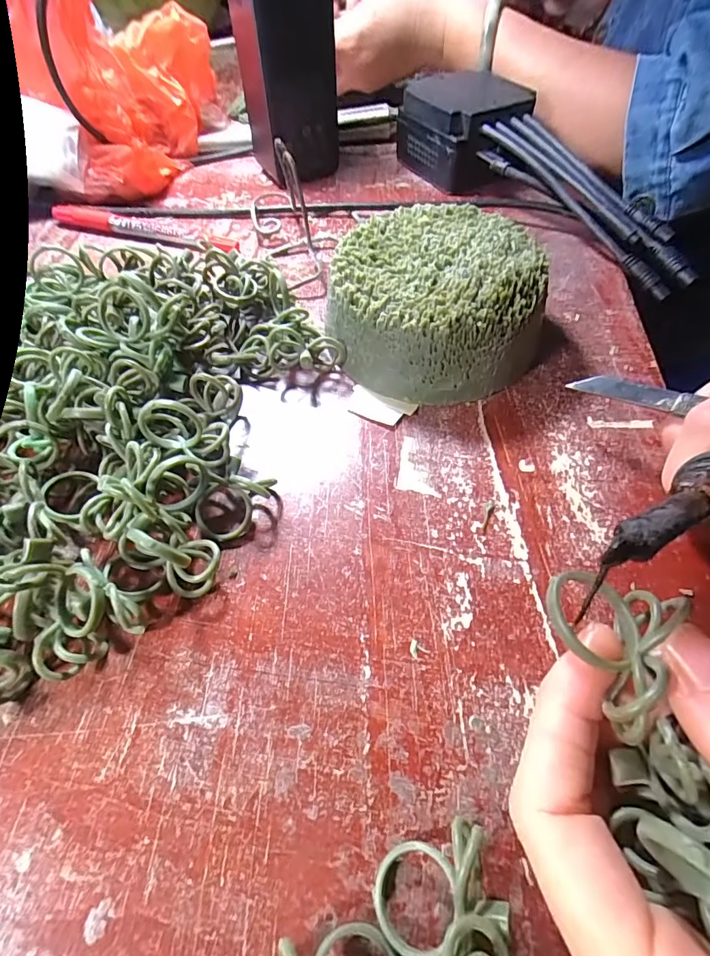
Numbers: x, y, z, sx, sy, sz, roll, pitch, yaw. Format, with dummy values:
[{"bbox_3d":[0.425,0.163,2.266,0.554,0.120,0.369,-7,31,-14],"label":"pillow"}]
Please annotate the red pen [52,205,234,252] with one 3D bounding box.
[{"bbox_3d":[-0.144,-0.169,0.305,0.141,0.011,0.010,16,58,11],"label":"red pen"}]

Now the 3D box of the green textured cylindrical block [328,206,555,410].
[{"bbox_3d":[0.038,-0.087,0.224,0.095,0.046,0.094,0,57,0],"label":"green textured cylindrical block"}]

